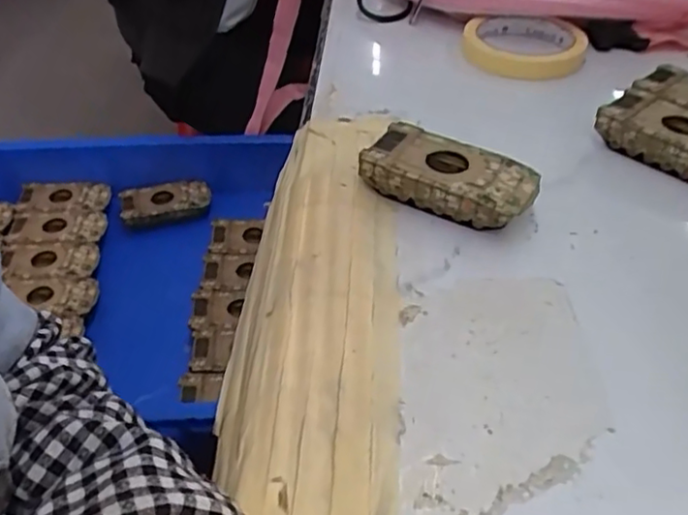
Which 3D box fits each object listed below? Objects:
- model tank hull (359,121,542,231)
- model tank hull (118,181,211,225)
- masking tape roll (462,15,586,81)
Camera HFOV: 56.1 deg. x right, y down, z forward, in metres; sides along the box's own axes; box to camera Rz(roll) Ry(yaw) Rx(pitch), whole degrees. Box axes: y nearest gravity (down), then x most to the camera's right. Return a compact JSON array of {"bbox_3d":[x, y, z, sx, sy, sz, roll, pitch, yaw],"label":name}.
[{"bbox_3d":[0.060,-0.045,0.375,0.095,0.028,0.047,22,45,22],"label":"model tank hull"},{"bbox_3d":[-0.199,-0.065,0.721,0.096,0.017,0.046,-8,42,-10],"label":"model tank hull"},{"bbox_3d":[0.147,-0.173,0.528,0.097,0.026,0.097,1,41,-1],"label":"masking tape roll"}]

